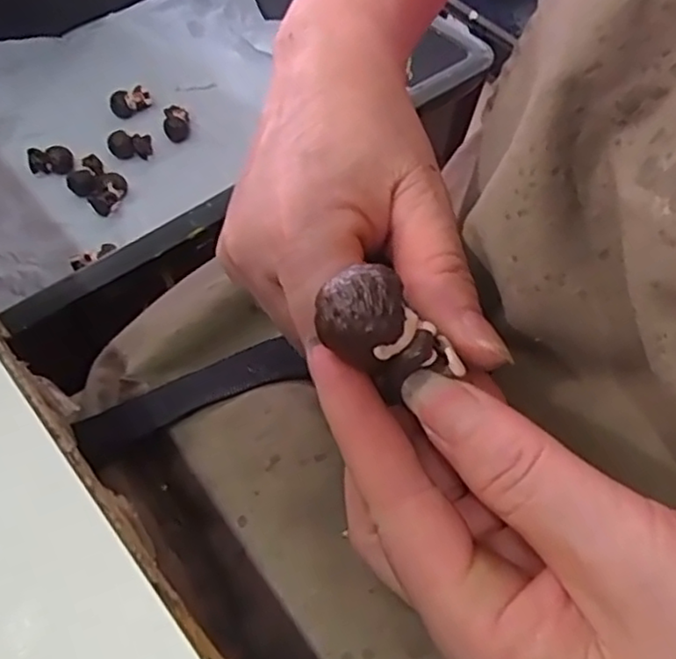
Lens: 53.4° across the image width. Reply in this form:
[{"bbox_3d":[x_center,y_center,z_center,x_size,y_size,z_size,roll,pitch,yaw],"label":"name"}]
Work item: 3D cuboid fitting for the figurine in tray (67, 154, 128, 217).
[{"bbox_3d":[-0.215,-0.130,0.604,0.052,0.022,0.038,37,62,21],"label":"figurine in tray"}]

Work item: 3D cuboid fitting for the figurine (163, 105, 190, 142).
[{"bbox_3d":[-0.159,-0.204,0.660,0.025,0.020,0.030,-10,56,-8],"label":"figurine"}]

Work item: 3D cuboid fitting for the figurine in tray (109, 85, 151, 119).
[{"bbox_3d":[-0.208,-0.229,0.670,0.038,0.022,0.021,-34,63,-23],"label":"figurine in tray"}]

